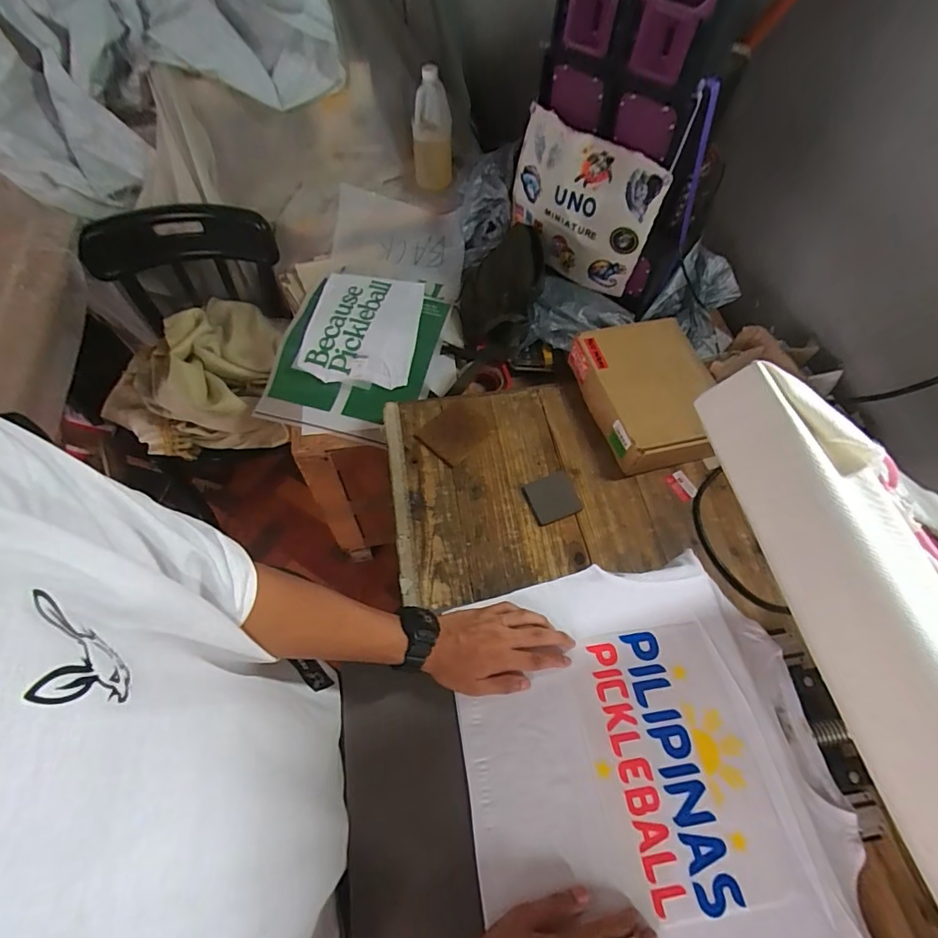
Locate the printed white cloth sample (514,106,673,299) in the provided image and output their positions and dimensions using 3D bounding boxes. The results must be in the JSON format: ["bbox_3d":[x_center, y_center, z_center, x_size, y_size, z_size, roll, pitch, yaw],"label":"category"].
[{"bbox_3d":[0.202,-0.474,0.892,0.269,0.251,0.036,38,66,17],"label":"printed white cloth sample"}]

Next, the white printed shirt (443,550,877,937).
[{"bbox_3d":[0.195,0.306,0.513,0.386,0.041,0.395,-7,62,-7],"label":"white printed shirt"}]

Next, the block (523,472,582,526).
[{"bbox_3d":[0.139,0.047,0.794,0.085,0.013,0.080,-18,64,-13],"label":"block"}]

